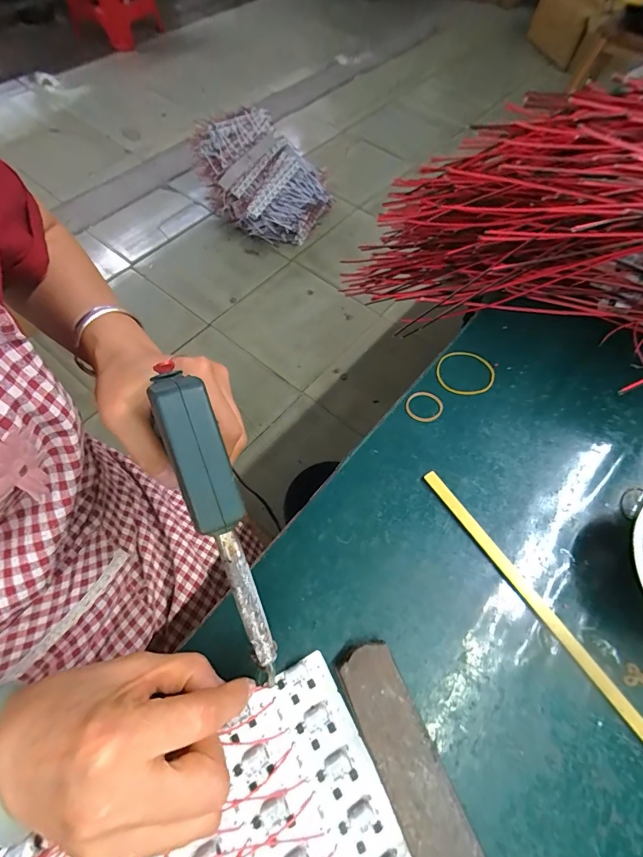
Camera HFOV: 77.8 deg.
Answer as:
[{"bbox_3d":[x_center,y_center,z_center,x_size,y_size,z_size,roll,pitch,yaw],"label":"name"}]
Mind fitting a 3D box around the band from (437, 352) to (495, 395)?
[{"bbox_3d":[0.130,-0.051,0.358,0.052,0.004,0.047,10,63,4],"label":"band"}]

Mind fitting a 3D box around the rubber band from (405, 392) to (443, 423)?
[{"bbox_3d":[0.088,-0.019,0.341,0.030,0.004,0.031,1,63,-1],"label":"rubber band"}]

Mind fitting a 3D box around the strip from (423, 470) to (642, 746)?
[{"bbox_3d":[0.173,0.154,0.257,0.013,0.004,0.310,-34,69,-9],"label":"strip"}]

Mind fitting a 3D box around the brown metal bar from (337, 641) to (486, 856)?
[{"bbox_3d":[0.064,0.222,0.211,0.035,0.016,0.198,-22,65,-12],"label":"brown metal bar"}]

